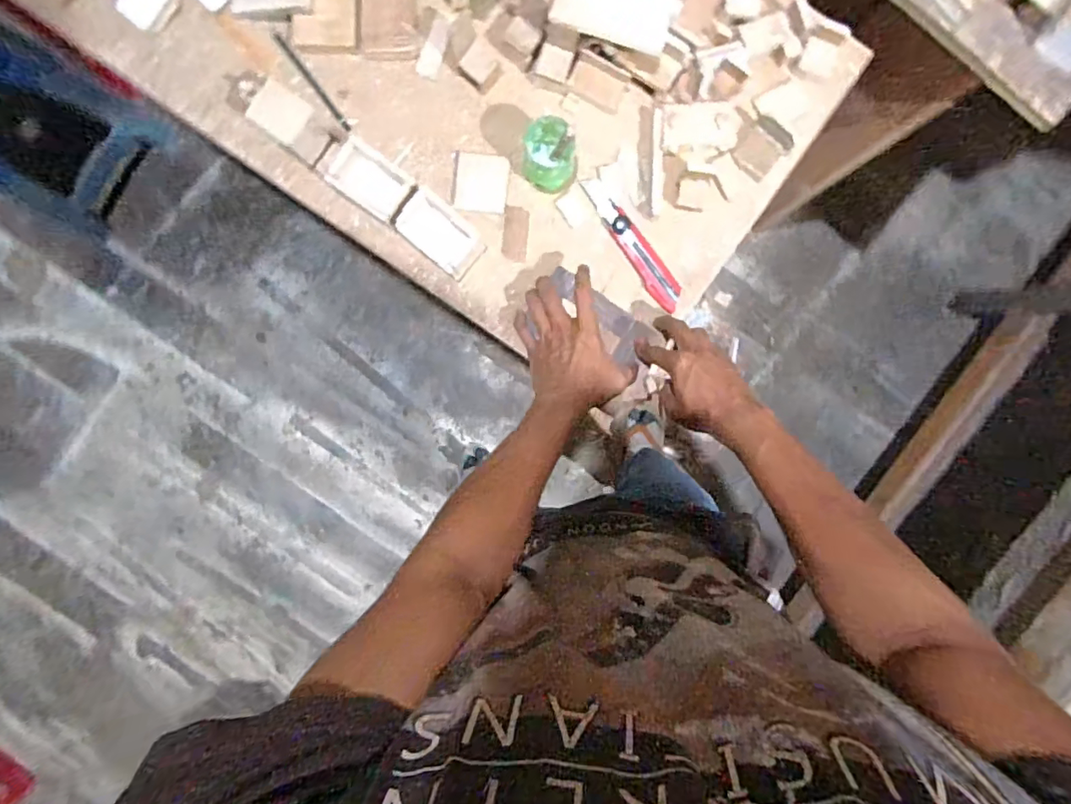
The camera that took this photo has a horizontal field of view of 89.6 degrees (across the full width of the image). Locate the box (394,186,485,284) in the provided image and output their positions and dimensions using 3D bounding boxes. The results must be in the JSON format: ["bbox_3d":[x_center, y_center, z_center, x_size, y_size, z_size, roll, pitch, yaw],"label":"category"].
[{"bbox_3d":[-0.111,-0.195,0.632,0.089,0.048,0.059,38,91,-2],"label":"box"}]

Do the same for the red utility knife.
[{"bbox_3d":[0.119,-0.193,0.657,0.035,0.012,0.183,-36,92,1],"label":"red utility knife"}]

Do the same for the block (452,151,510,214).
[{"bbox_3d":[-0.067,-0.267,0.657,0.067,0.013,0.071,5,92,-1],"label":"block"}]

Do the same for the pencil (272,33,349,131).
[{"bbox_3d":[-0.262,-0.377,0.635,0.010,0.005,0.132,-37,92,1],"label":"pencil"}]

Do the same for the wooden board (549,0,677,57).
[{"bbox_3d":[0.089,-0.441,0.592,0.132,0.012,0.102,10,78,-11],"label":"wooden board"}]

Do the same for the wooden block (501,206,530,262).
[{"bbox_3d":[-0.024,-0.205,0.658,0.030,0.006,0.062,5,92,-1],"label":"wooden block"}]

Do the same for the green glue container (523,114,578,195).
[{"bbox_3d":[0.017,-0.280,0.614,0.065,0.066,0.065,0,92,0],"label":"green glue container"}]

